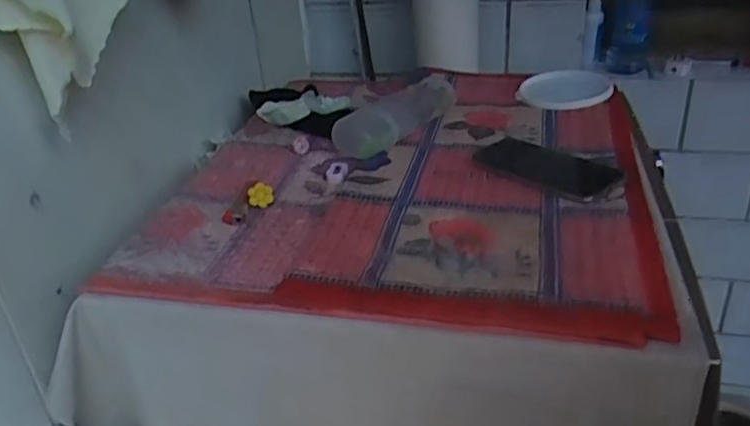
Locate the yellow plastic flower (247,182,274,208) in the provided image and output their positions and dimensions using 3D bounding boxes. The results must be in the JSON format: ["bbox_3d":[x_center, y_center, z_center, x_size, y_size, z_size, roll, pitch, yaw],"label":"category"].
[{"bbox_3d":[-0.122,-0.019,0.673,0.026,0.025,0.008,-6,12,1],"label":"yellow plastic flower"}]

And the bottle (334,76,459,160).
[{"bbox_3d":[0.037,-0.128,0.815,0.063,0.054,0.212,18,36,35],"label":"bottle"}]

